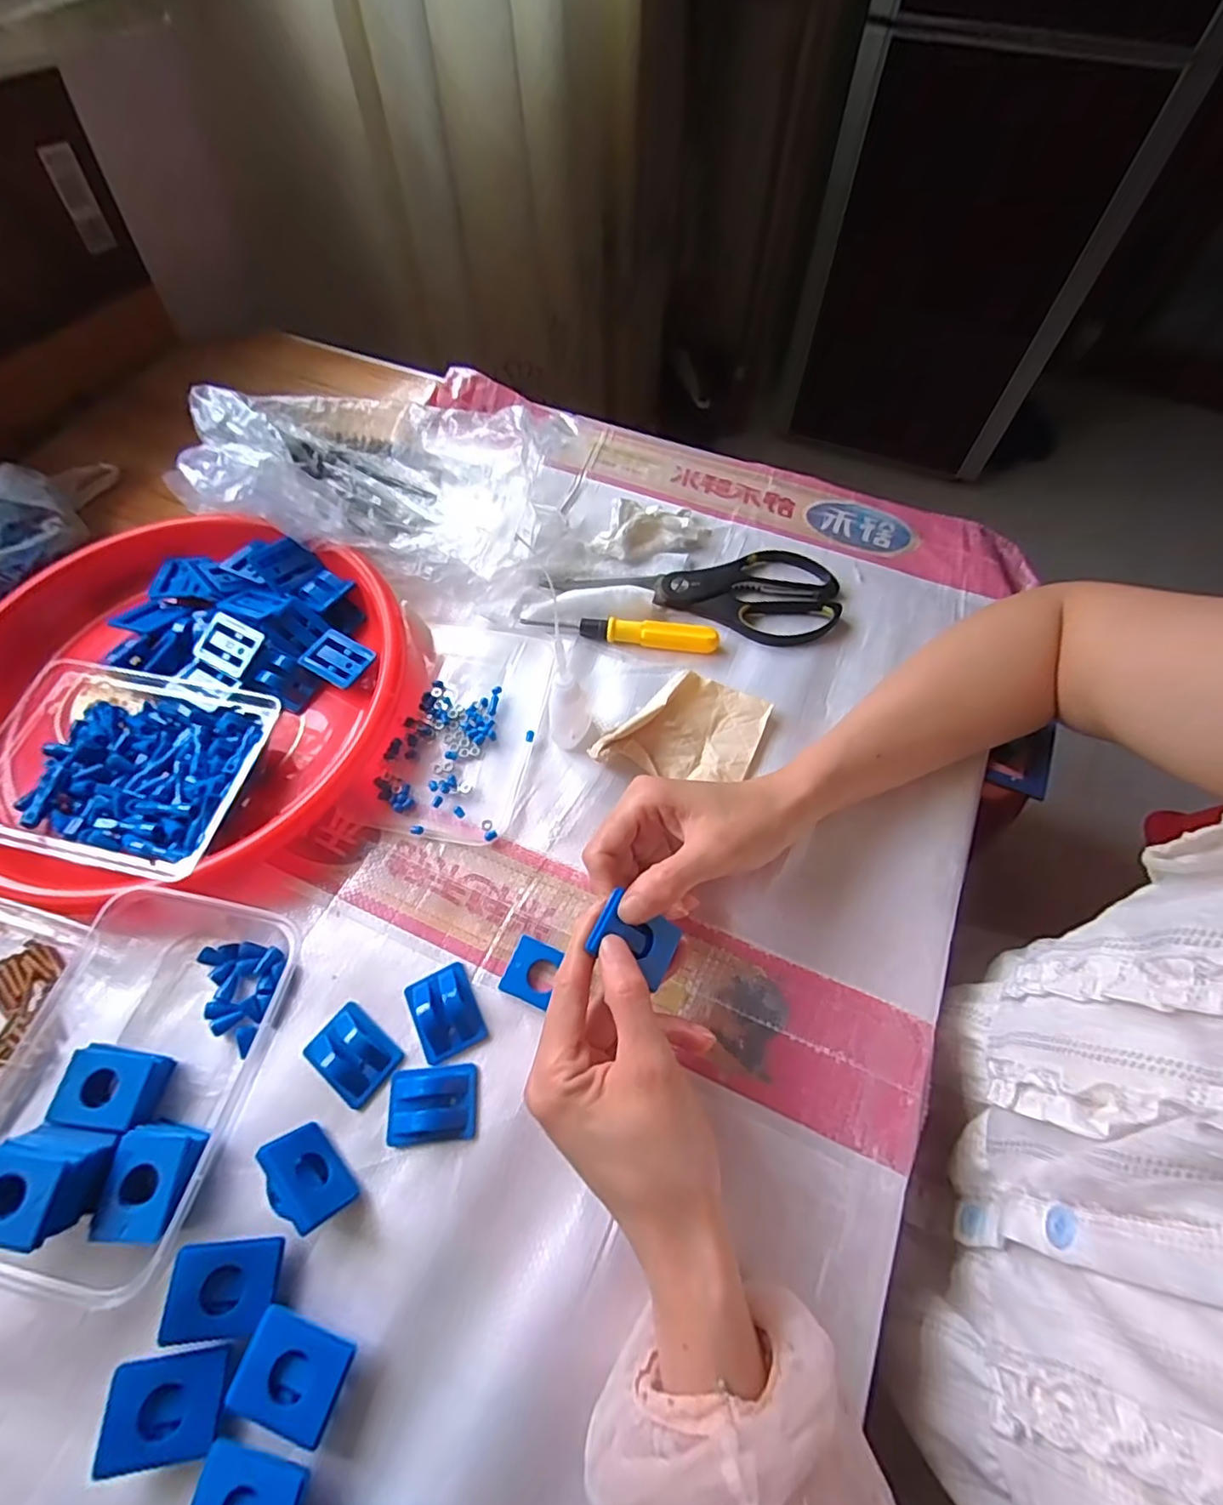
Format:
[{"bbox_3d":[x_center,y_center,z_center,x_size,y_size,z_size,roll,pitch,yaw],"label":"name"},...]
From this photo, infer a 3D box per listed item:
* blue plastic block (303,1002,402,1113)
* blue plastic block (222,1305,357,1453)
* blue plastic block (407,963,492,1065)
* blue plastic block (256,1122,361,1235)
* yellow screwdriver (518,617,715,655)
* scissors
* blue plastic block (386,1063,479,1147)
[{"bbox_3d":[-0.139,0.161,0.322,0.045,0.011,0.035,35,68,17],"label":"blue plastic block"},{"bbox_3d":[-0.137,0.268,0.260,0.043,0.014,0.035,17,64,9],"label":"blue plastic block"},{"bbox_3d":[-0.091,0.141,0.331,0.034,0.011,0.045,-25,65,-12],"label":"blue plastic block"},{"bbox_3d":[-0.147,0.205,0.289,0.044,0.035,0.016,41,101,19],"label":"blue plastic block"},{"bbox_3d":[0.007,-0.092,0.447,0.142,0.014,0.016,9,63,5],"label":"yellow screwdriver"},{"bbox_3d":[0.066,-0.135,0.470,0.216,0.012,0.088,15,63,8],"label":"scissors"},{"bbox_3d":[-0.093,0.180,0.308,0.045,0.013,0.034,-5,62,-2],"label":"blue plastic block"}]

